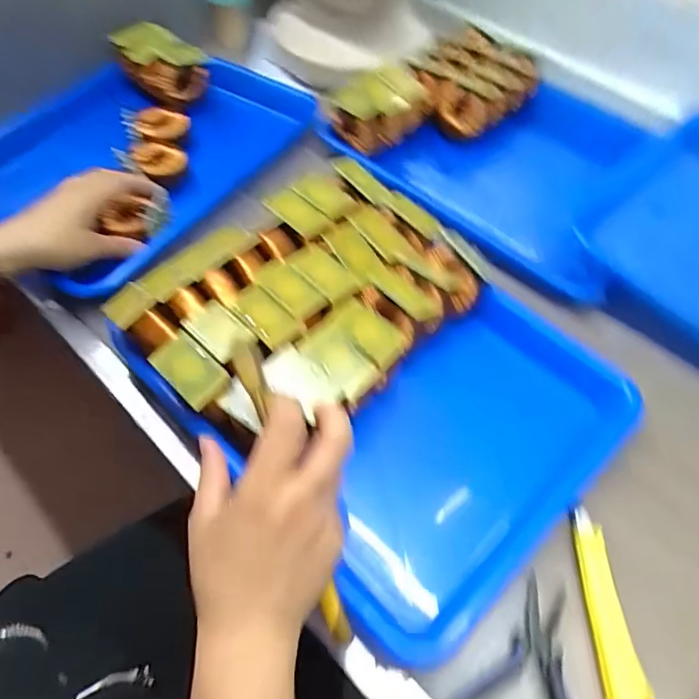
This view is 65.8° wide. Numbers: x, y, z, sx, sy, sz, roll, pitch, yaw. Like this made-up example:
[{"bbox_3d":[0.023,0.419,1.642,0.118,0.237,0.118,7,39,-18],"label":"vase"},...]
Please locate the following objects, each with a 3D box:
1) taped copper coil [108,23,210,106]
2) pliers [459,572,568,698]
[{"bbox_3d":[-0.206,-0.317,0.597,0.092,0.049,0.062,35,63,20],"label":"taped copper coil"},{"bbox_3d":[0.104,0.191,0.299,0.084,0.007,0.114,22,59,13],"label":"pliers"}]

